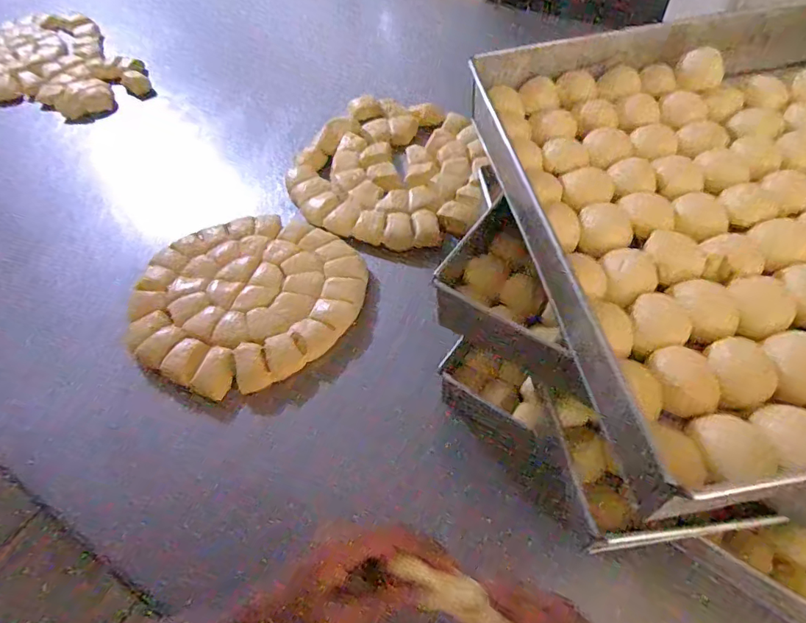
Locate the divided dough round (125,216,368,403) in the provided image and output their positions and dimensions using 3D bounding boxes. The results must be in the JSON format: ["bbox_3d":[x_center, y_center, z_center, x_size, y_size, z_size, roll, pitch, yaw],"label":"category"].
[{"bbox_3d":[-0.199,-0.023,0.615,0.261,0.022,0.256,-2,56,2],"label":"divided dough round"}]

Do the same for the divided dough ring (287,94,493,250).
[{"bbox_3d":[-0.010,-0.219,0.737,0.291,0.022,0.296,-2,56,2],"label":"divided dough ring"}]

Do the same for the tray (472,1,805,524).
[{"bbox_3d":[0.320,-0.109,0.387,0.461,0.039,0.439,-9,56,-3],"label":"tray"}]

